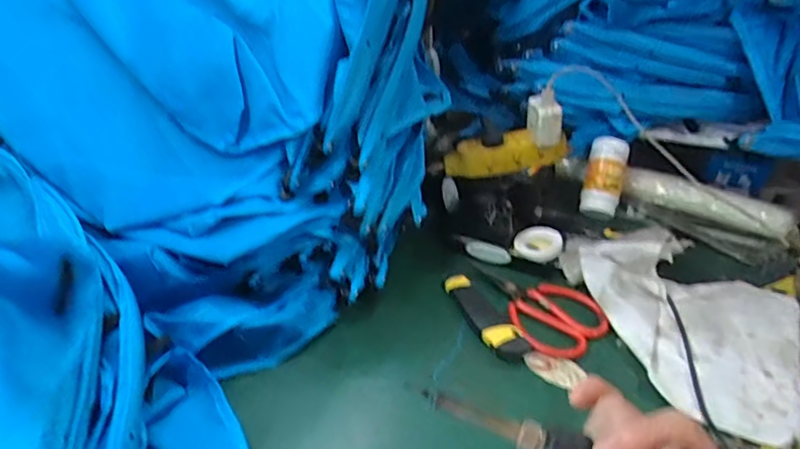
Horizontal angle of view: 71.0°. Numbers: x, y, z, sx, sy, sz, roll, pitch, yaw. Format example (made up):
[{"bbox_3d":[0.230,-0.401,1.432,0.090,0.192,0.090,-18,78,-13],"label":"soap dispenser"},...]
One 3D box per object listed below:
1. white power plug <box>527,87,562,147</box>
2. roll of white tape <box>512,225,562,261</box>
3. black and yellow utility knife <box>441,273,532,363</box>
[{"bbox_3d":[0.188,-0.140,0.727,0.043,0.068,0.030,5,36,13],"label":"white power plug"},{"bbox_3d":[0.184,0.025,0.744,0.062,0.021,0.057,-3,36,2],"label":"roll of white tape"},{"bbox_3d":[0.095,0.102,0.659,0.041,0.015,0.144,-20,39,-20],"label":"black and yellow utility knife"}]

